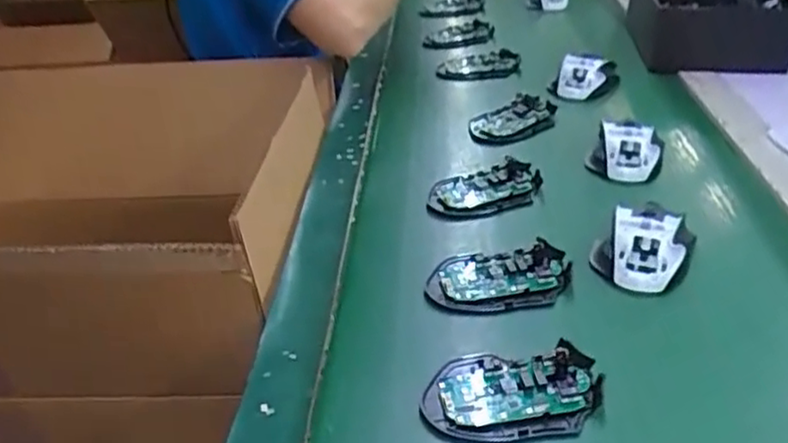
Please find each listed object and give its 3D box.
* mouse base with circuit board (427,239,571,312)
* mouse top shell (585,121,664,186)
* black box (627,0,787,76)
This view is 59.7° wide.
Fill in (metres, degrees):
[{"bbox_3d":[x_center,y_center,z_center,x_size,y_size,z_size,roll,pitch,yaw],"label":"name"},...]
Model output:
[{"bbox_3d":[0.086,0.043,0.559,0.113,0.016,0.069,-4,32,-2],"label":"mouse base with circuit board"},{"bbox_3d":[0.242,-0.077,0.715,0.074,0.036,0.078,9,34,17],"label":"mouse top shell"},{"bbox_3d":[0.460,-0.307,1.028,0.200,0.082,0.268,4,32,11],"label":"black box"}]

